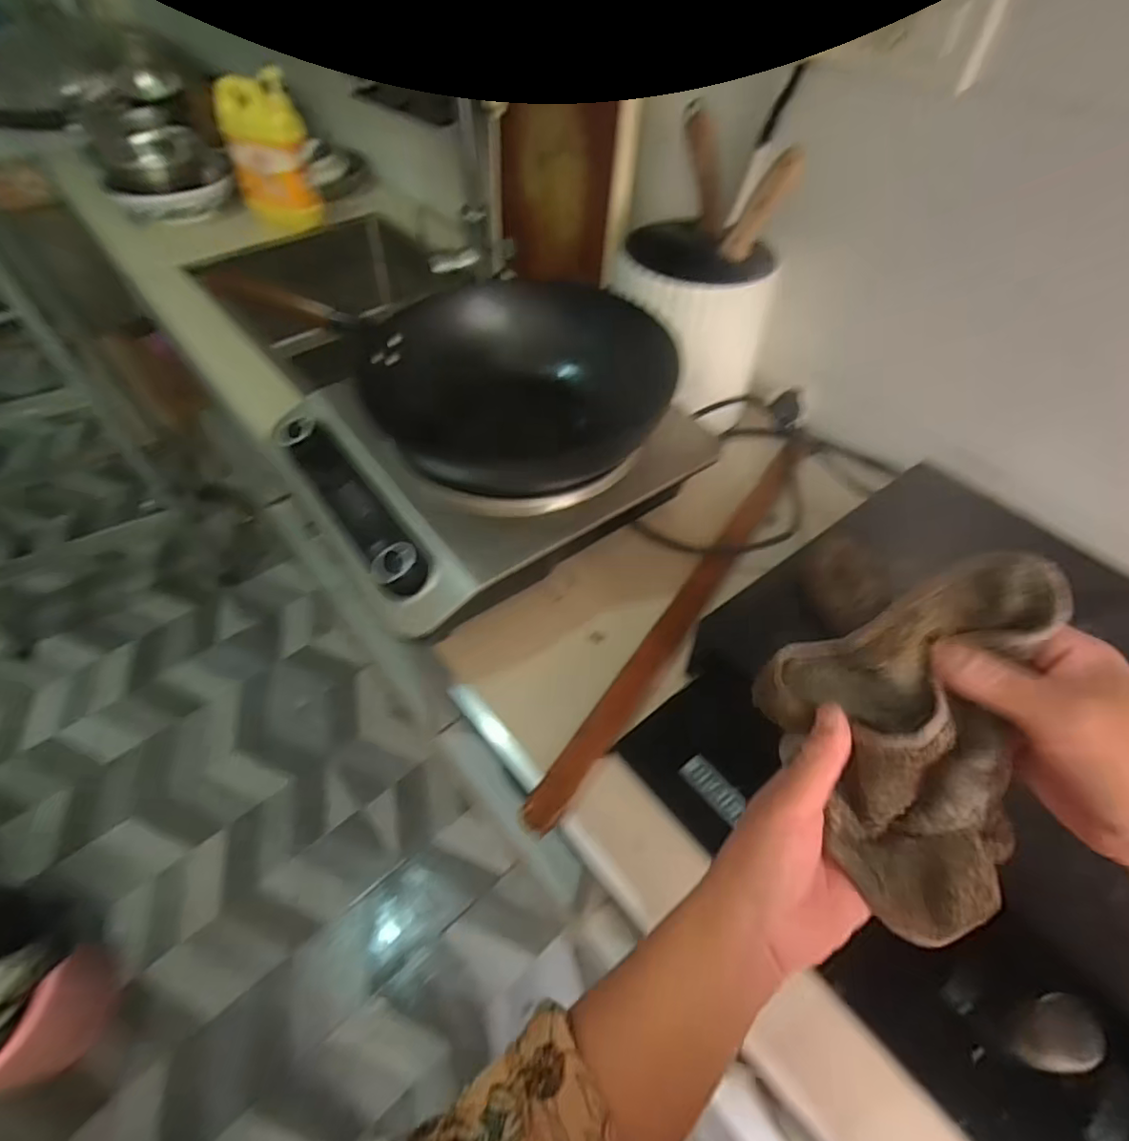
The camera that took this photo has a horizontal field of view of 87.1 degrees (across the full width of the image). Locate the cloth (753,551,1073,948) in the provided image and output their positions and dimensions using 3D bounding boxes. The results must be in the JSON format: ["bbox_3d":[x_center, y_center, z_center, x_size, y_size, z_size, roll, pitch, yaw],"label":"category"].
[{"bbox_3d":[0.176,0.081,0.268,0.133,0.042,0.138,-33,78,22],"label":"cloth"}]

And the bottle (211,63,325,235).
[{"bbox_3d":[-0.541,-0.768,1.090,0.131,0.218,0.141,-20,55,-18],"label":"bottle"}]

